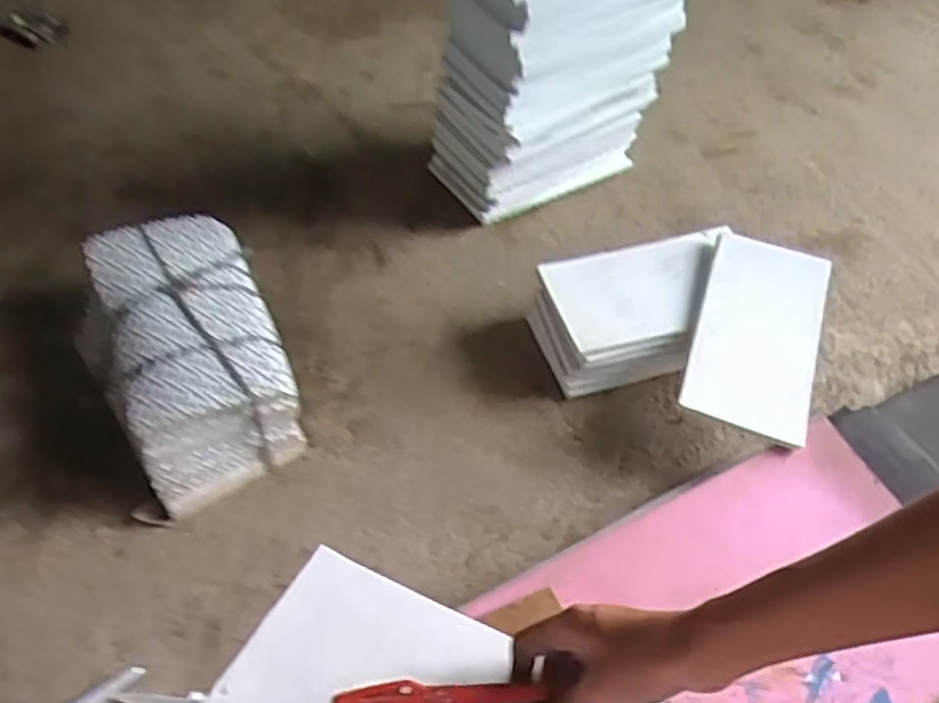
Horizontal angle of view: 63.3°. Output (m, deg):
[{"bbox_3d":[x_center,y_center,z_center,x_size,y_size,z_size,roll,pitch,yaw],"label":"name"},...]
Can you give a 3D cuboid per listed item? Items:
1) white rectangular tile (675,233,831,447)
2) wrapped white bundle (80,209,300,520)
[{"bbox_3d":[0.342,-0.025,0.897,0.143,0.016,0.264,21,59,4],"label":"white rectangular tile"},{"bbox_3d":[-0.320,0.002,0.857,0.196,0.121,0.305,-24,57,-21],"label":"wrapped white bundle"}]

